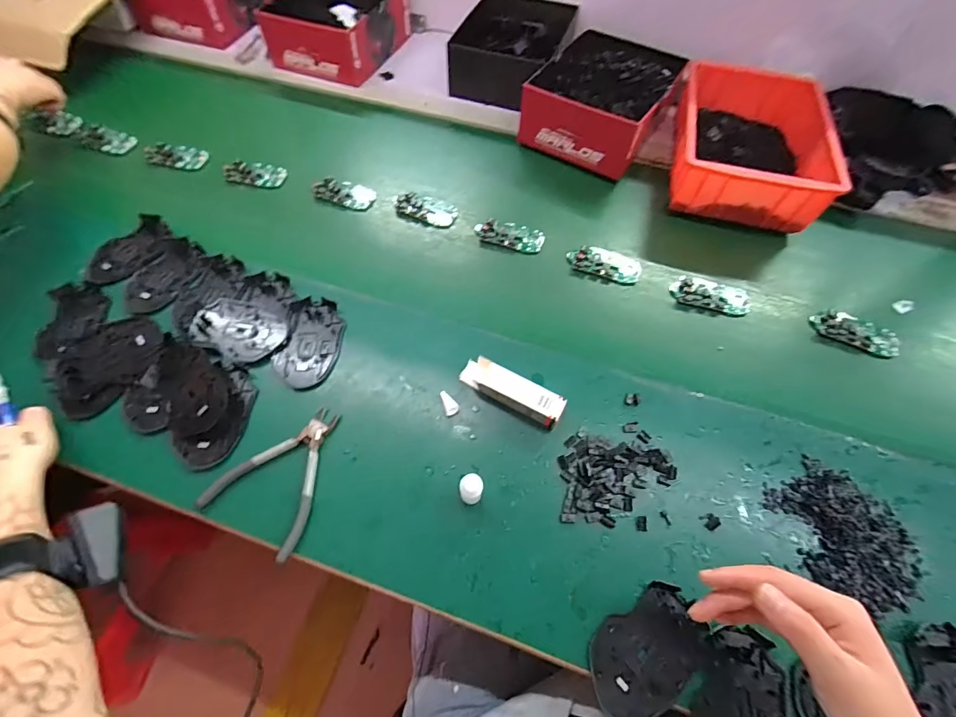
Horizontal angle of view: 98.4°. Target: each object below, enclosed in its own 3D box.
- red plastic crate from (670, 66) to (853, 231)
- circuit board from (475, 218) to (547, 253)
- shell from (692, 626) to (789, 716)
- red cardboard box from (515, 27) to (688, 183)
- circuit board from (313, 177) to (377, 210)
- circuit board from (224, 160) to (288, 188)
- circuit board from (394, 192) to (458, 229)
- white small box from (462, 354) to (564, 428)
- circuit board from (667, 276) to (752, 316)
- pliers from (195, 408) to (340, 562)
[{"bbox_3d":[0.410,-0.334,0.635,0.196,0.102,0.307,17,62,6],"label":"red plastic crate"},{"bbox_3d":[0.045,-0.178,0.595,0.099,0.013,0.040,14,62,5],"label":"circuit board"},{"bbox_3d":[0.223,0.290,0.347,0.073,0.009,0.106,14,62,5],"label":"shell"},{"bbox_3d":[0.204,-0.431,0.685,0.200,0.084,0.233,28,64,12],"label":"red cardboard box"},{"bbox_3d":[-0.204,-0.253,0.630,0.099,0.010,0.044,16,62,6],"label":"circuit board"},{"bbox_3d":[-0.349,-0.290,0.647,0.093,0.008,0.050,9,62,2],"label":"circuit board"},{"bbox_3d":[-0.078,-0.225,0.620,0.096,0.007,0.045,20,63,8],"label":"circuit board"},{"bbox_3d":[0.037,0.036,0.462,0.117,0.032,0.032,29,64,13],"label":"white small box"},{"bbox_3d":[0.311,-0.085,0.548,0.101,0.019,0.042,15,62,6],"label":"circuit board"},{"bbox_3d":[-0.196,0.115,0.428,0.109,0.010,0.140,29,64,13],"label":"pliers"}]

